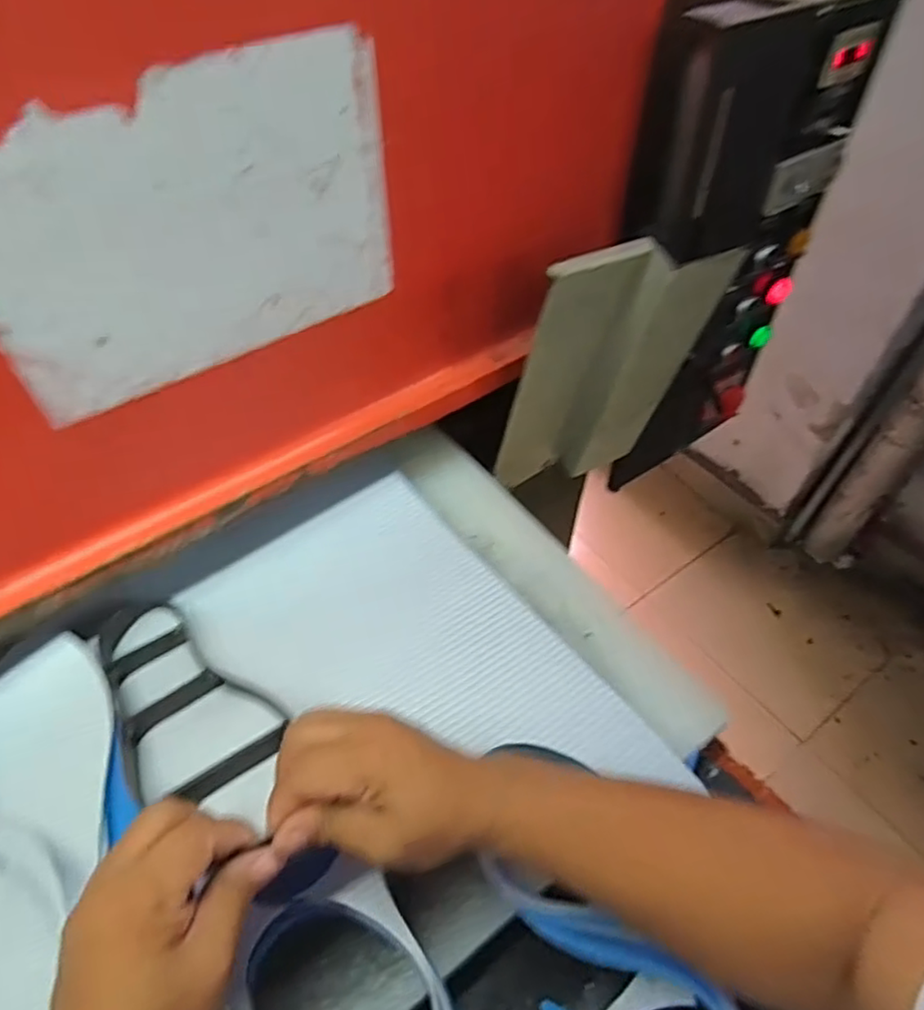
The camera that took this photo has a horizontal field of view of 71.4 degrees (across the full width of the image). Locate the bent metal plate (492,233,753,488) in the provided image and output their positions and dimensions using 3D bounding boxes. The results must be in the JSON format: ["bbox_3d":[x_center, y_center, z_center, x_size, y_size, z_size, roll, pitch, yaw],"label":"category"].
[{"bbox_3d":[0.136,-0.121,0.614,0.187,0.280,0.027,-13,55,-11],"label":"bent metal plate"}]

